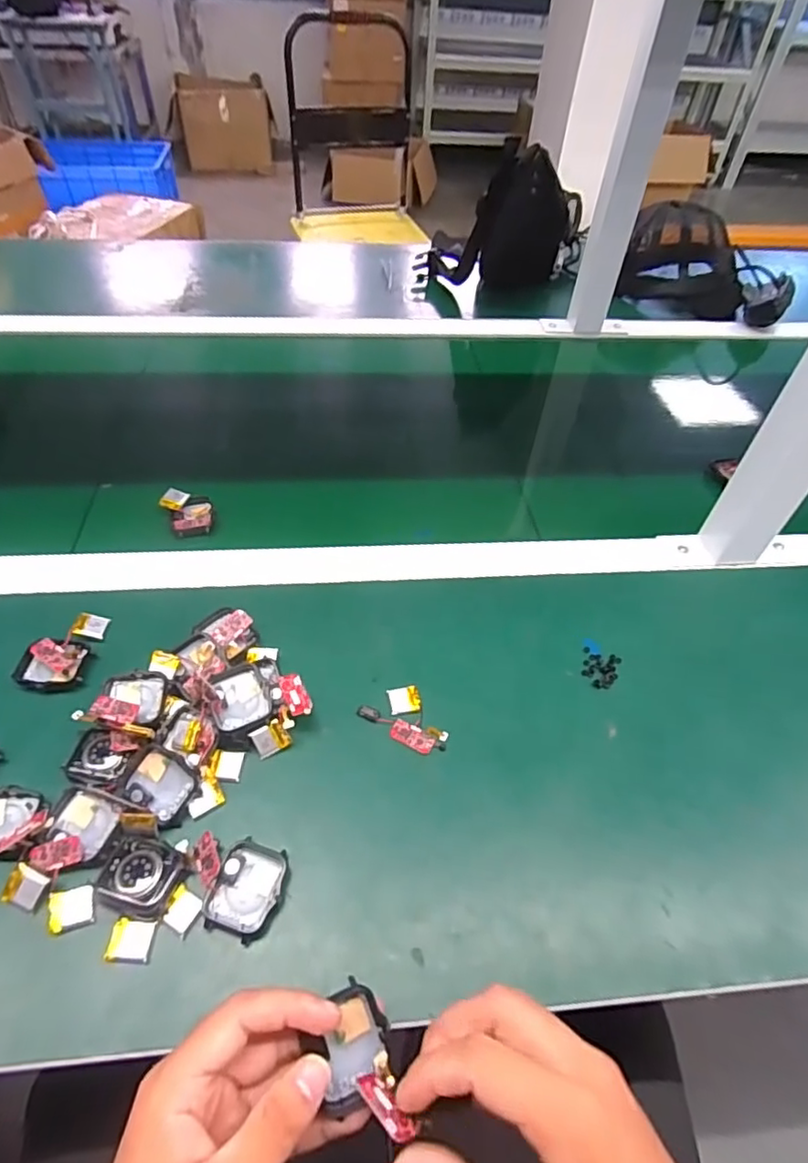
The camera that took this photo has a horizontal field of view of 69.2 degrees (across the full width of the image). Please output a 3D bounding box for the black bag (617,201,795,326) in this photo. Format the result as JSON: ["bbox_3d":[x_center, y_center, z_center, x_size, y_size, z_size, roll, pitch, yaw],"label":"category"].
[{"bbox_3d":[0.456,-0.472,0.876,0.242,0.121,0.132,23,53,14],"label":"black bag"}]

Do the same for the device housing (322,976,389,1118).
[{"bbox_3d":[-0.022,0.213,0.272,0.028,0.016,0.044,-7,52,-10],"label":"device housing"}]

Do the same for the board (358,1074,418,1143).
[{"bbox_3d":[-0.007,0.225,0.251,0.010,0.010,0.030,-37,36,-29],"label":"board"}]

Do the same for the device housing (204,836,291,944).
[{"bbox_3d":[-0.087,0.174,0.331,0.037,0.010,0.047,15,51,8],"label":"device housing"}]

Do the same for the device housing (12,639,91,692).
[{"bbox_3d":[-0.252,0.059,0.419,0.042,0.012,0.038,10,51,4],"label":"device housing"}]

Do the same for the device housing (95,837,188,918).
[{"bbox_3d":[-0.148,0.164,0.329,0.042,0.010,0.035,18,52,10],"label":"device housing"}]

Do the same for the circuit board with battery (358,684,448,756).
[{"bbox_3d":[0.004,0.097,0.411,0.060,0.004,0.040,36,57,23],"label":"circuit board with battery"}]

